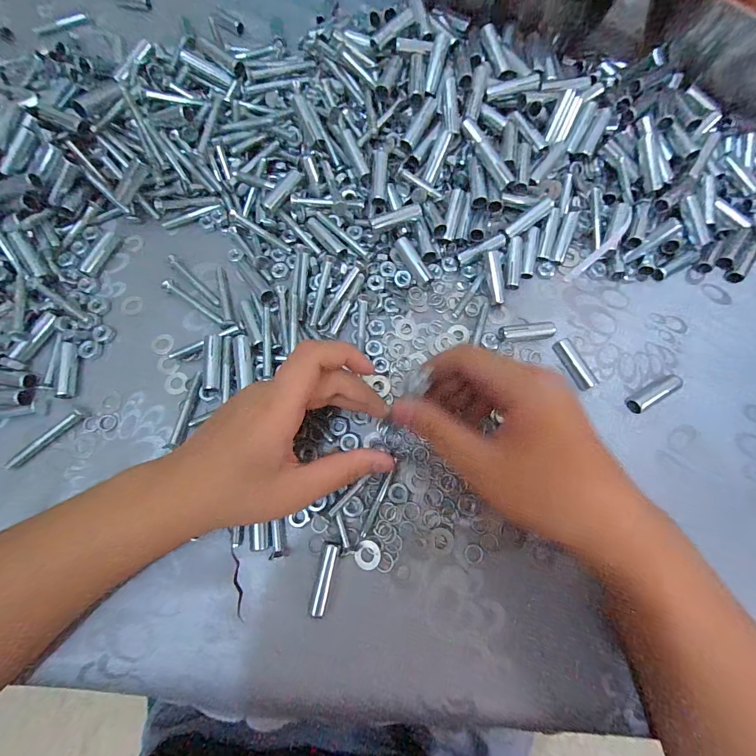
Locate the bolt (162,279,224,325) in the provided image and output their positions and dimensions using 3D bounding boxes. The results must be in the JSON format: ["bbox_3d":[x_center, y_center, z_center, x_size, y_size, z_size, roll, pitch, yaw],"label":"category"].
[{"bbox_3d":[-0.137,-0.056,0.268,0.057,0.008,0.009,34,75,9],"label":"bolt"}]

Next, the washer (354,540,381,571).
[{"bbox_3d":[-0.006,0.108,0.218,0.015,0.004,0.016,0,72,-1],"label":"washer"}]

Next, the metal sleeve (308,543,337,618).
[{"bbox_3d":[-0.032,0.118,0.213,0.009,0.008,0.038,12,72,3],"label":"metal sleeve"}]

